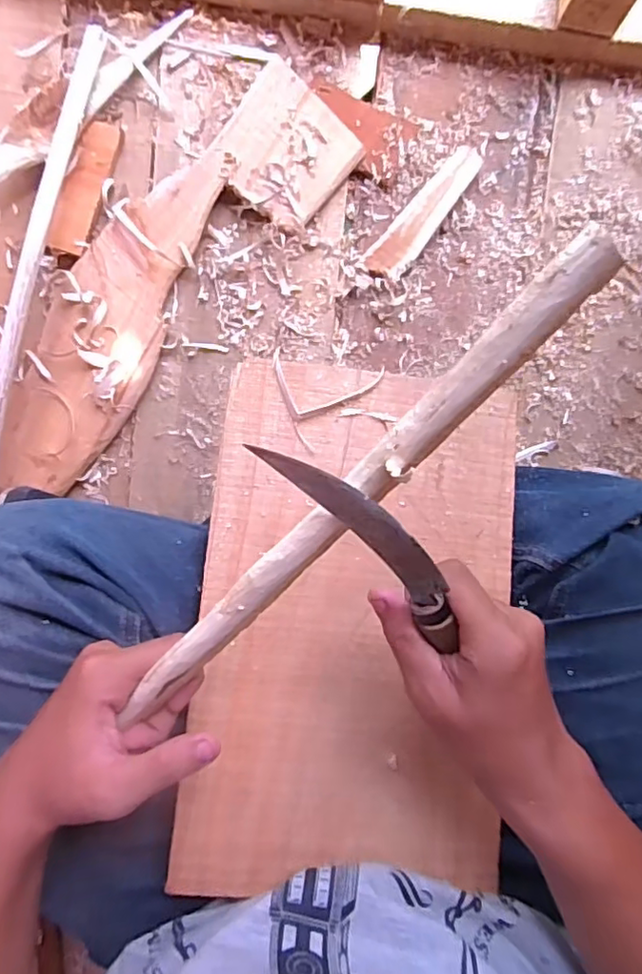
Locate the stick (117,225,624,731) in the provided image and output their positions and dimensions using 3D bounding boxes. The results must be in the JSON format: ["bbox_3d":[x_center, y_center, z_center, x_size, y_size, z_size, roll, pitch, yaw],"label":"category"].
[{"bbox_3d":[0.001,0.017,0.246,0.018,0.013,0.286,43,113,-2],"label":"stick"}]

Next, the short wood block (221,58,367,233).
[{"bbox_3d":[-0.032,-0.295,0.520,0.104,0.015,0.102,42,91,-2],"label":"short wood block"}]

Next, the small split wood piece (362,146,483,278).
[{"bbox_3d":[0.096,-0.245,0.534,0.037,0.009,0.138,43,91,-2],"label":"small split wood piece"}]

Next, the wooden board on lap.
[{"bbox_3d":[0.025,0.082,0.375,0.197,0.007,0.315,6,82,-8],"label":"wooden board on lap"}]

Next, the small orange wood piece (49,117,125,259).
[{"bbox_3d":[-0.207,-0.264,0.519,0.035,0.012,0.118,18,92,-1],"label":"small orange wood piece"}]

